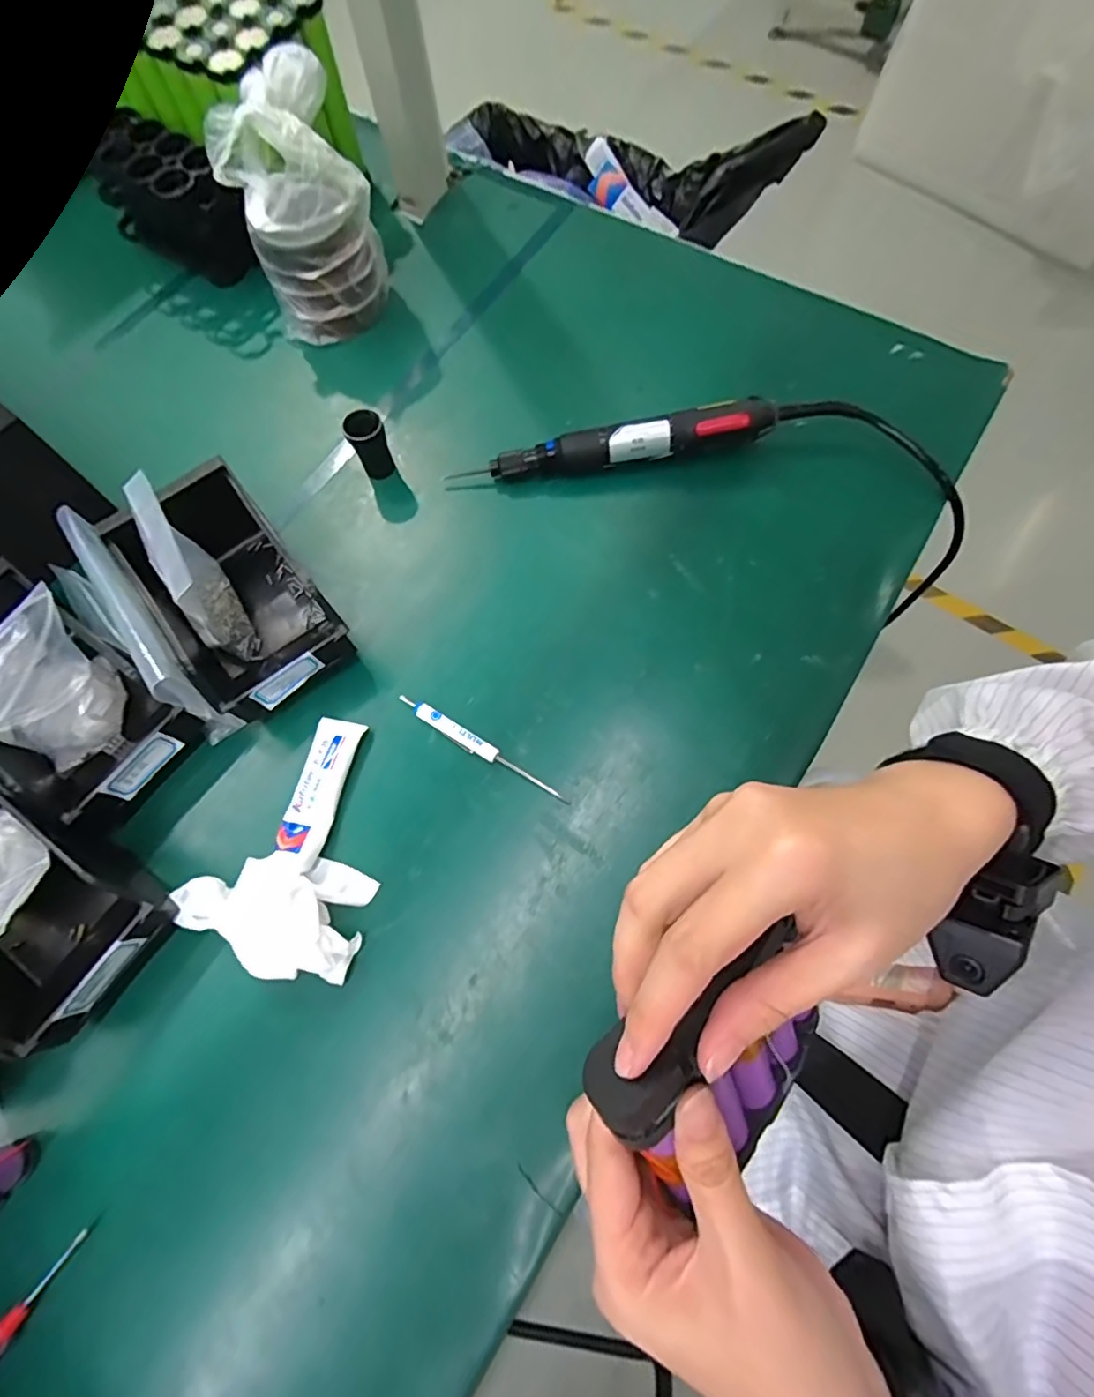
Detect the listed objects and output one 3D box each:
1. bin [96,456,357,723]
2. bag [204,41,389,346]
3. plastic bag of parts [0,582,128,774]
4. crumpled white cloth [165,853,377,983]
[{"bbox_3d":[-0.235,-0.078,0.447,0.099,0.078,0.171,-37,73,-11],"label":"bin"},{"bbox_3d":[-0.215,-0.432,0.528,0.110,0.162,0.110,-19,70,-5],"label":"bag"},{"bbox_3d":[-0.336,-0.006,0.402,0.044,0.096,0.098,31,74,12],"label":"plastic bag of parts"},{"bbox_3d":[-0.185,0.140,0.388,0.126,0.029,0.073,8,70,5],"label":"crumpled white cloth"}]

